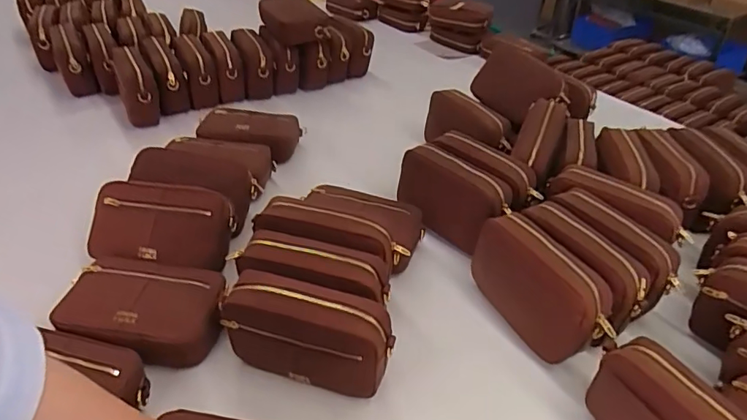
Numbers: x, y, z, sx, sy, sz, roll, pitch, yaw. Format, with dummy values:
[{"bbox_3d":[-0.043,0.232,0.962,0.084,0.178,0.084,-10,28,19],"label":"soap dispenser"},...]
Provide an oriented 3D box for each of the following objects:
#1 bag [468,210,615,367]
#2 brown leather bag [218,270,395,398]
[{"bbox_3d":[0.222,0.102,0.669,0.069,0.117,0.207,-17,42,-24],"label":"bag"},{"bbox_3d":[-0.081,0.153,0.594,0.205,0.128,0.064,12,38,12],"label":"brown leather bag"}]

